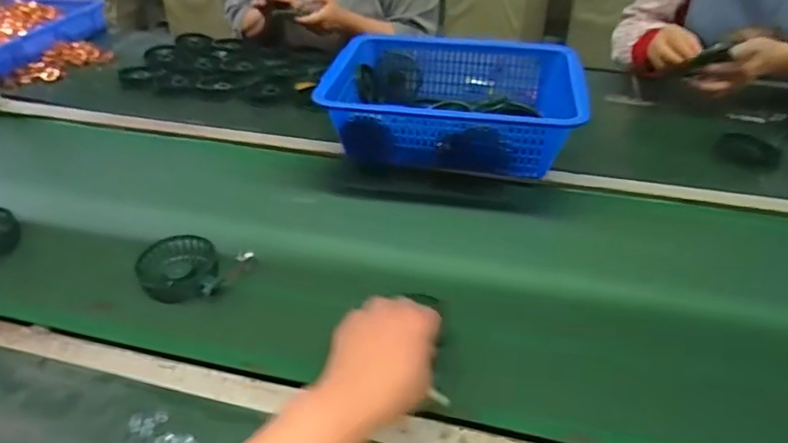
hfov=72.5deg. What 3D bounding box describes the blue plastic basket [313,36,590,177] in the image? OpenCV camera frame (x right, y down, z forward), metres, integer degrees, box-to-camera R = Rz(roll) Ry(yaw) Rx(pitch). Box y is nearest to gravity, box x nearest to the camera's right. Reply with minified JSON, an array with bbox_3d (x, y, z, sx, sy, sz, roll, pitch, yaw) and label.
[{"bbox_3d":[0.094,-0.198,0.871,0.382,0.110,0.293,4,39,5],"label":"blue plastic basket"}]

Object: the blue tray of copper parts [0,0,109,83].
[{"bbox_3d":[-0.838,-0.413,1.181,0.298,0.062,0.395,10,40,13],"label":"blue tray of copper parts"}]

